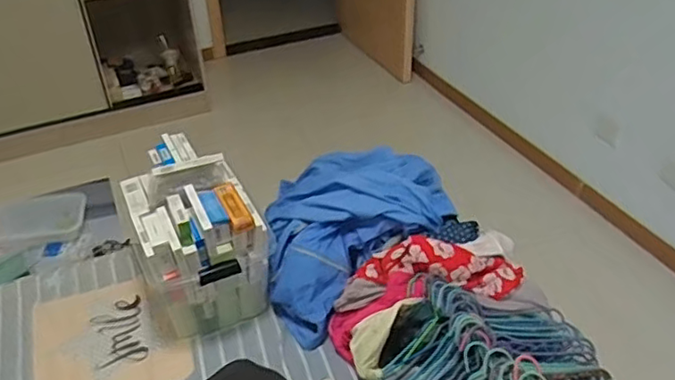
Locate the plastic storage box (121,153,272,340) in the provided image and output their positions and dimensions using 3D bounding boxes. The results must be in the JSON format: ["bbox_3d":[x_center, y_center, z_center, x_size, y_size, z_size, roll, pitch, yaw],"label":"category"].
[{"bbox_3d":[-0.311,0.109,1.384,0.264,0.333,0.326,-17,39,-16],"label":"plastic storage box"}]

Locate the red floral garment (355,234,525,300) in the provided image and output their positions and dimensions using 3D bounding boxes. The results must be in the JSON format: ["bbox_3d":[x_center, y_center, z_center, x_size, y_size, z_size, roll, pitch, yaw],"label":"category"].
[{"bbox_3d":[0.241,0.171,1.347,0.371,0.096,0.105,9,37,-5],"label":"red floral garment"}]

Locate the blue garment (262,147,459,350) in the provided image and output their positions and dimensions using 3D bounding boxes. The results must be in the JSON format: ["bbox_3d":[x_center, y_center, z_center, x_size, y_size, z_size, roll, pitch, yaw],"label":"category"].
[{"bbox_3d":[0.030,0.038,1.546,0.598,0.206,0.449,-28,43,-28],"label":"blue garment"}]

